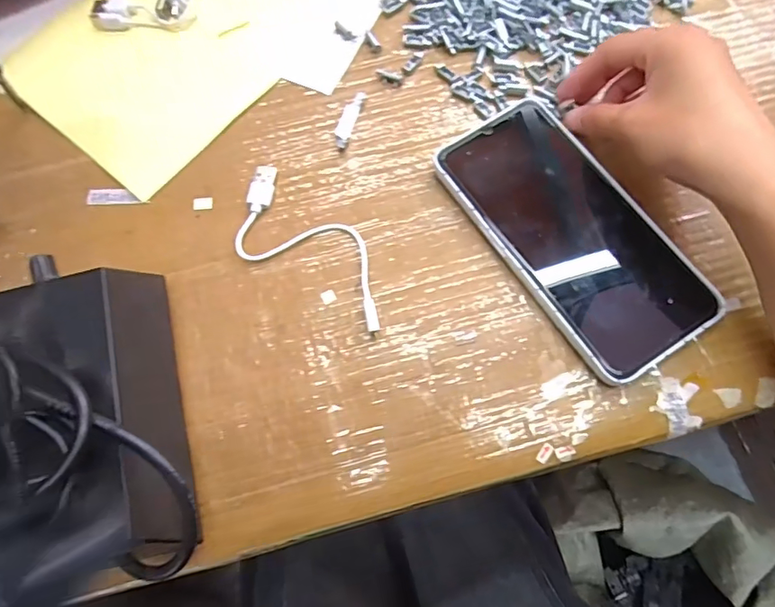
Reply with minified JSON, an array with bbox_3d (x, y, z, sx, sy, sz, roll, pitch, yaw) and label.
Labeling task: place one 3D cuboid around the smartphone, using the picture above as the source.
[{"bbox_3d":[0.101,-0.040,0.284,0.077,0.014,0.162,-32,72,-9],"label":"smartphone"}]

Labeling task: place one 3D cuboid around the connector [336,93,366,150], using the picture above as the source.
[{"bbox_3d":[-0.025,-0.116,0.321,0.010,0.004,0.042,18,72,8],"label":"connector"}]

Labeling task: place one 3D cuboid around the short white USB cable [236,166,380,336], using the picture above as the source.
[{"bbox_3d":[-0.044,-0.030,0.289,0.120,0.008,0.051,40,76,15],"label":"short white USB cable"}]

